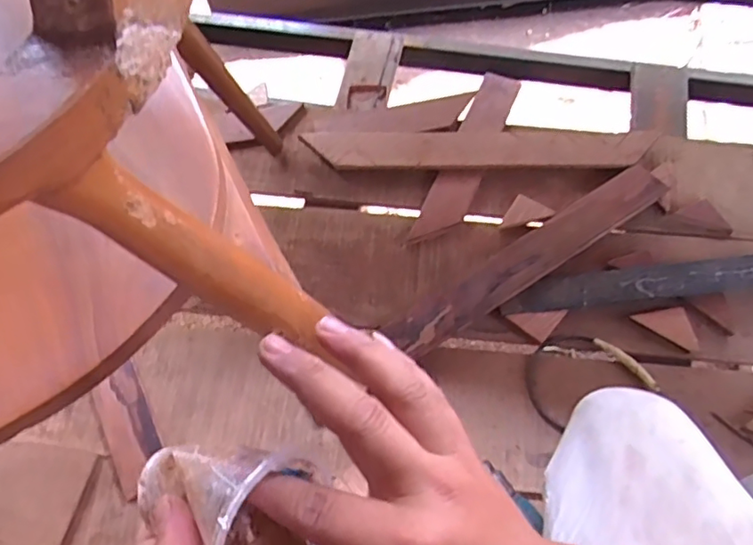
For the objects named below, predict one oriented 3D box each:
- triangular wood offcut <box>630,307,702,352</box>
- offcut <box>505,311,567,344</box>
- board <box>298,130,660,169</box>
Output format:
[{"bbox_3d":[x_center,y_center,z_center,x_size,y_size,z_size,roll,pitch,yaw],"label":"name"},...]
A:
[{"bbox_3d":[0.414,0.072,0.841,0.091,0.011,0.050,28,69,15],"label":"triangular wood offcut"},{"bbox_3d":[0.228,0.077,0.844,0.079,0.005,0.042,-6,71,18],"label":"offcut"},{"bbox_3d":[0.154,-0.197,0.964,0.558,0.033,0.092,2,47,10],"label":"board"}]

